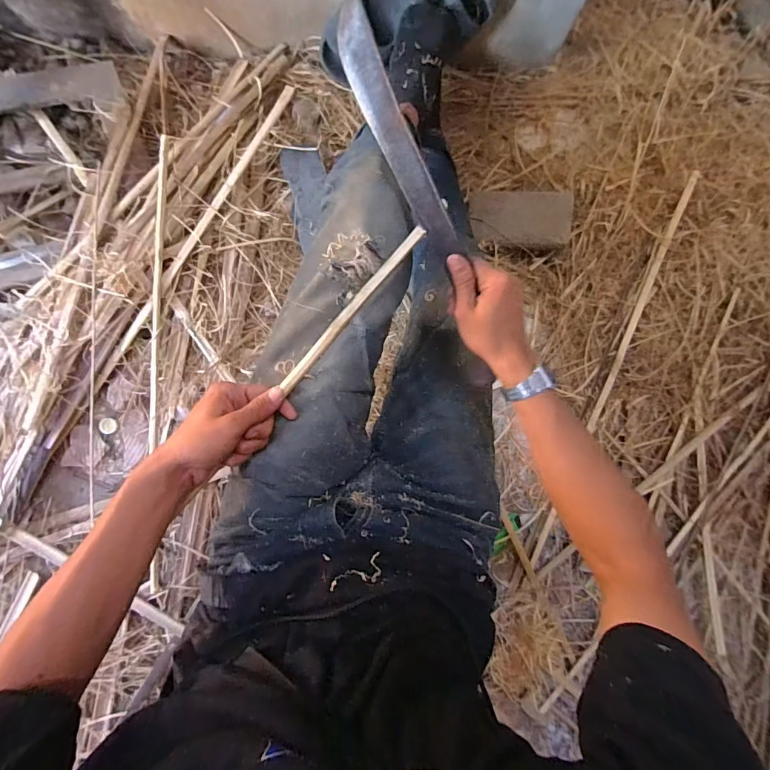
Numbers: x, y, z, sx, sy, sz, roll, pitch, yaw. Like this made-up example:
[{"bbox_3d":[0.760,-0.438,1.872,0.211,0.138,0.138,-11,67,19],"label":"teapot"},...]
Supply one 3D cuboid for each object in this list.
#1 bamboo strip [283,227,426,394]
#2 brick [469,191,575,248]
[{"bbox_3d":[-0.034,-0.084,0.456,0.013,0.007,0.228,41,89,0],"label":"bamboo strip"},{"bbox_3d":[0.276,-0.340,0.853,0.199,0.048,0.108,6,86,-3],"label":"brick"}]

